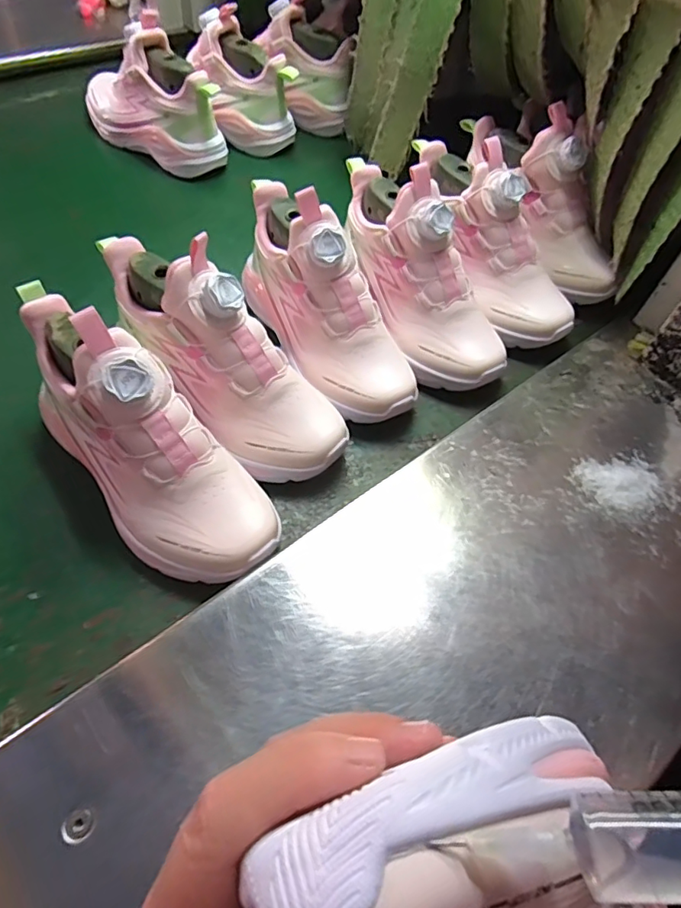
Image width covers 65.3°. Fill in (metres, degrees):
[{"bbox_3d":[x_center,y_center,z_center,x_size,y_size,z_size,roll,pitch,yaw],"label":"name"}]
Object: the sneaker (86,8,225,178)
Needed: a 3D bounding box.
[{"bbox_3d":[-0.231,-0.434,0.629,0.206,0.121,0.071,39,60,19],"label":"sneaker"}]

